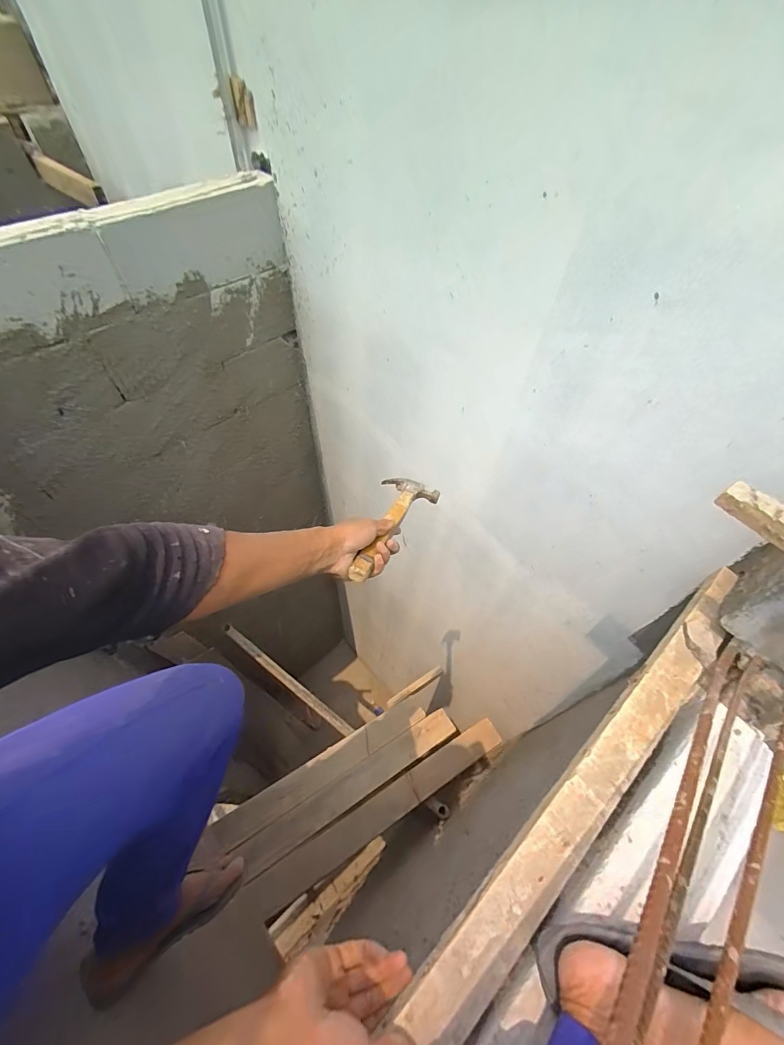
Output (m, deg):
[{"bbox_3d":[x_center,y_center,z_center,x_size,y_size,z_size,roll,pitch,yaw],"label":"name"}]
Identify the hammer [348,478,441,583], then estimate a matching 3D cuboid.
[{"bbox_3d":[-0.003,-0.002,0.650,0.090,0.034,0.257,20,39,12],"label":"hammer"}]

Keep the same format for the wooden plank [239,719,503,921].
[{"bbox_3d":[-0.019,1.055,1.531,1.021,0.027,0.119,-25,59,-19],"label":"wooden plank"}]

